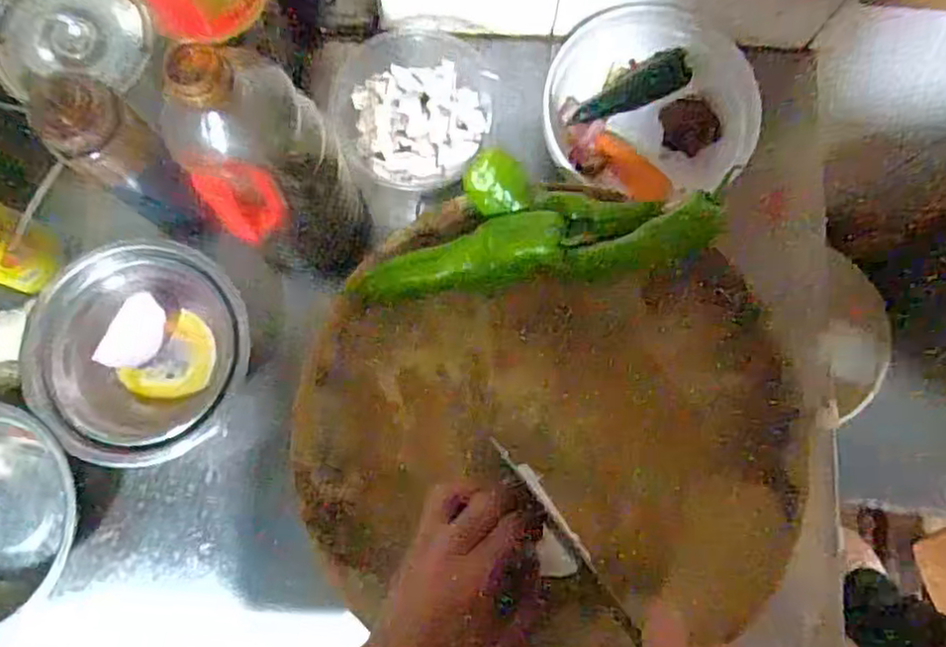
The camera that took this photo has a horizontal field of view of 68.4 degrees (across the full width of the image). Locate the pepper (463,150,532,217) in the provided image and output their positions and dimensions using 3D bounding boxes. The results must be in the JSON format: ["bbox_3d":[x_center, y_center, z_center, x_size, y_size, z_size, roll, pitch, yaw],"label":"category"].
[{"bbox_3d":[0.019,-0.103,0.523,0.048,0.038,0.042,-5,81,0],"label":"pepper"}]

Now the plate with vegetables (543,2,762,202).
[{"bbox_3d":[0.156,-0.204,0.623,0.176,0.058,0.169,0,81,0],"label":"plate with vegetables"}]

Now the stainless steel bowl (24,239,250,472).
[{"bbox_3d":[-0.278,0.019,0.583,0.158,0.067,0.173,0,81,0],"label":"stainless steel bowl"}]

